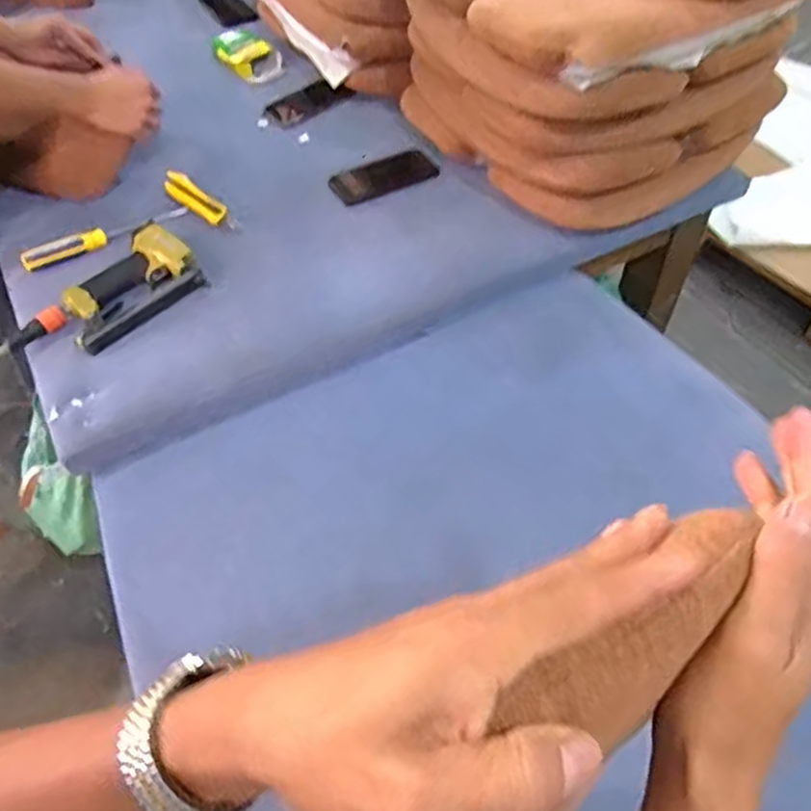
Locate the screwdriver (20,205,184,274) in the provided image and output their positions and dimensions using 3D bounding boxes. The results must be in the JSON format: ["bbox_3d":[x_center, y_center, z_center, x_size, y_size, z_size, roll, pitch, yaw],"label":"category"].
[{"bbox_3d":[-0.432,-0.249,1.010,0.232,0.030,0.022,-28,56,-19],"label":"screwdriver"}]

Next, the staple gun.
[{"bbox_3d":[-0.378,-0.141,0.906,0.116,0.043,0.243,34,60,25],"label":"staple gun"}]

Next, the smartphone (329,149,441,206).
[{"bbox_3d":[-0.033,-0.359,1.091,0.163,0.014,0.073,-21,54,-14],"label":"smartphone"}]

